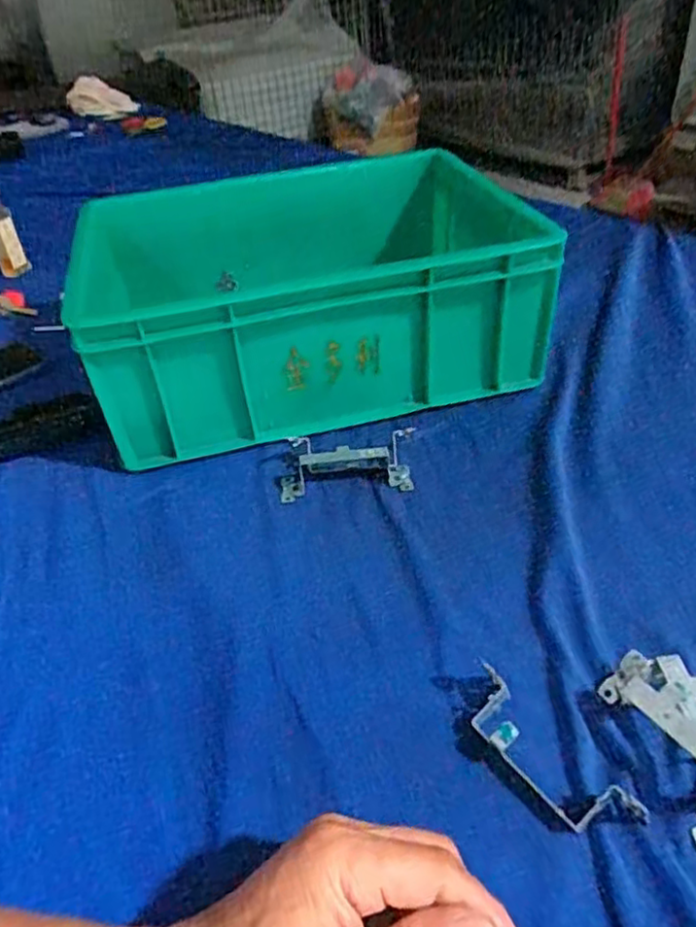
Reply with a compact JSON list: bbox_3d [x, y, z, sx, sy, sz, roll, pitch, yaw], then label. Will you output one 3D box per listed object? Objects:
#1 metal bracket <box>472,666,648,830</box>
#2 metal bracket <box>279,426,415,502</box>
[{"bbox_3d":[0.100,0.151,0.344,0.034,0.020,0.101,-30,44,-27],"label":"metal bracket"},{"bbox_3d":[-0.001,-0.006,0.547,0.107,0.028,0.060,-3,39,4],"label":"metal bracket"}]

